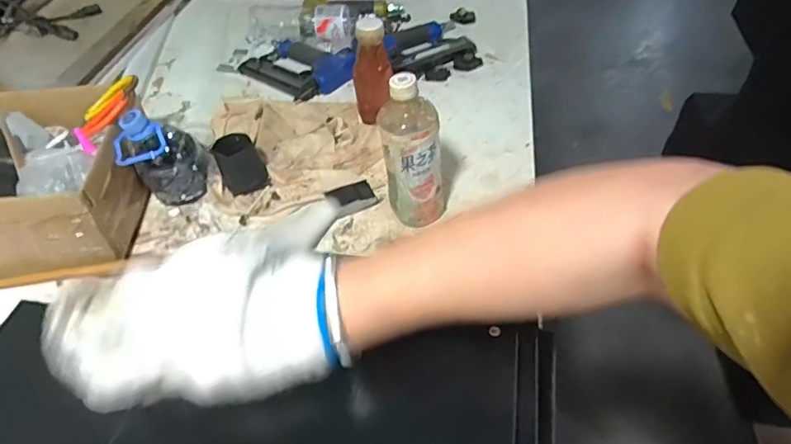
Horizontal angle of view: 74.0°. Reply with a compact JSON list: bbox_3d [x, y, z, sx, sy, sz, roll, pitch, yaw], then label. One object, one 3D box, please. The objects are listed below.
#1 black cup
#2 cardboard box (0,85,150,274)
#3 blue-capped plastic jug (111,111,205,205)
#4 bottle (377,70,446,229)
[{"bbox_3d":[-0.219,-0.083,0.746,0.060,0.062,0.073,-23,52,-16],"label":"black cup"},{"bbox_3d":[-0.526,-0.060,0.702,0.350,0.129,0.270,-6,50,-1],"label":"cardboard box"},{"bbox_3d":[-0.315,-0.088,0.711,0.098,0.130,0.077,-25,53,-17],"label":"blue-capped plastic jug"},{"bbox_3d":[0.022,-0.074,0.632,0.070,0.202,0.058,-9,50,-4],"label":"bottle"}]

